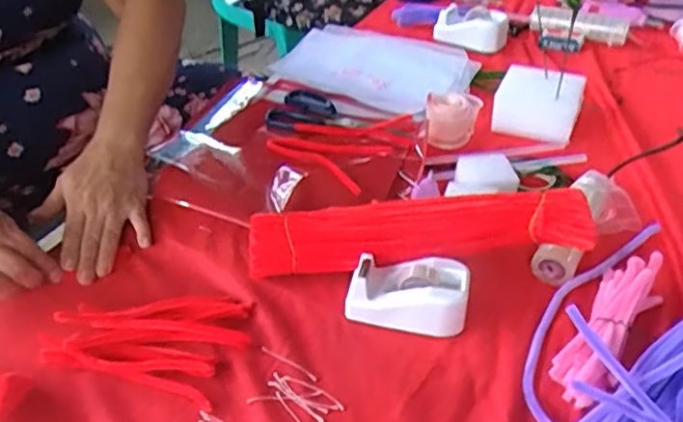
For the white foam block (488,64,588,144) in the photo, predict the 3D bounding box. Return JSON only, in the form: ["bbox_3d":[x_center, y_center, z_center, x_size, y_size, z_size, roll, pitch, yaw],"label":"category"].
[{"bbox_3d":[0.227,-0.126,0.744,0.091,0.054,0.072,14,43,20],"label":"white foam block"}]

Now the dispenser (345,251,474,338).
[{"bbox_3d":[0.056,0.071,0.542,0.097,0.042,0.054,6,41,11],"label":"dispenser"}]

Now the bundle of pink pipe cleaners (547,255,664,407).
[{"bbox_3d":[0.218,0.089,0.521,0.044,0.029,0.165,24,47,29],"label":"bundle of pink pipe cleaners"}]

